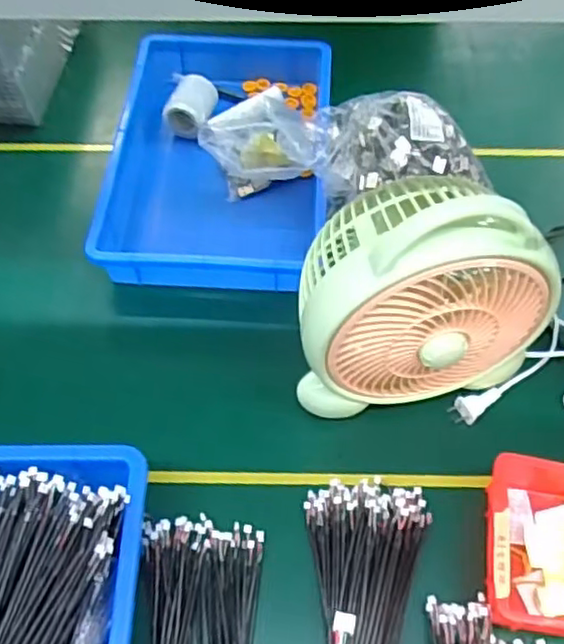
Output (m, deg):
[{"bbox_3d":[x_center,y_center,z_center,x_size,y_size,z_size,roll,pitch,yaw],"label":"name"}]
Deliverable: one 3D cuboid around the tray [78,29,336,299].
[{"bbox_3d":[-0.069,-0.212,0.764,0.239,0.083,0.360,3,58,2],"label":"tray"}]

